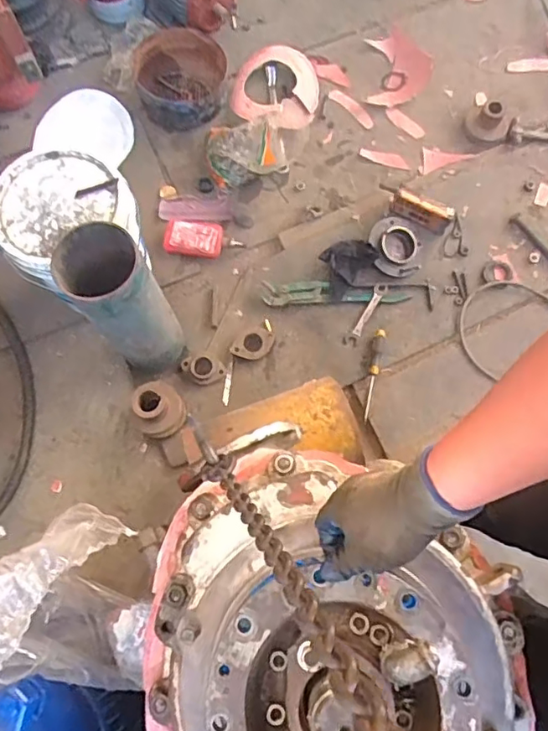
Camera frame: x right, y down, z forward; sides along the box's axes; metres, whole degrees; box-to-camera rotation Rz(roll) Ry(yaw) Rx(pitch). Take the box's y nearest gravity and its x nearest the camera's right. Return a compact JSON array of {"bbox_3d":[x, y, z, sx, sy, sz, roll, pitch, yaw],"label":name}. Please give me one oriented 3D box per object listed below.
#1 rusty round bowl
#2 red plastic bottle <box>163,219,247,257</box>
[{"bbox_3d":[-0.255,-0.781,1.546,0.243,0.112,0.265,0,73,0],"label":"rusty round bowl"},{"bbox_3d":[-0.181,-0.331,1.449,0.195,0.034,0.098,8,73,2],"label":"red plastic bottle"}]

